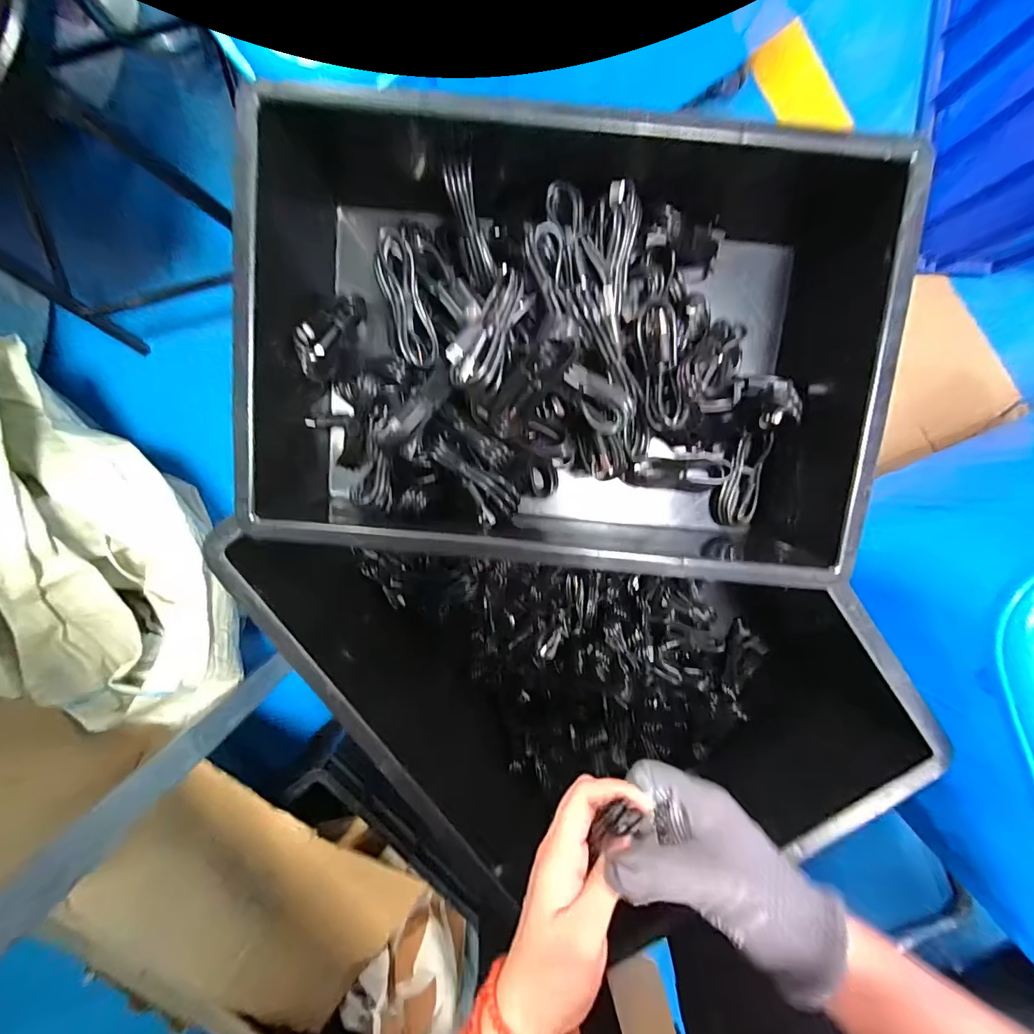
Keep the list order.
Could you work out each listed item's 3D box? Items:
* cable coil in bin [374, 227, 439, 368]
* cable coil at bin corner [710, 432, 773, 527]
[{"bbox_3d":[-0.070,-0.134,0.283,0.024,0.018,0.079,-12,99,2],"label":"cable coil in bin"},{"bbox_3d":[0.166,-0.027,0.338,0.031,0.016,0.066,4,99,-1],"label":"cable coil at bin corner"}]

